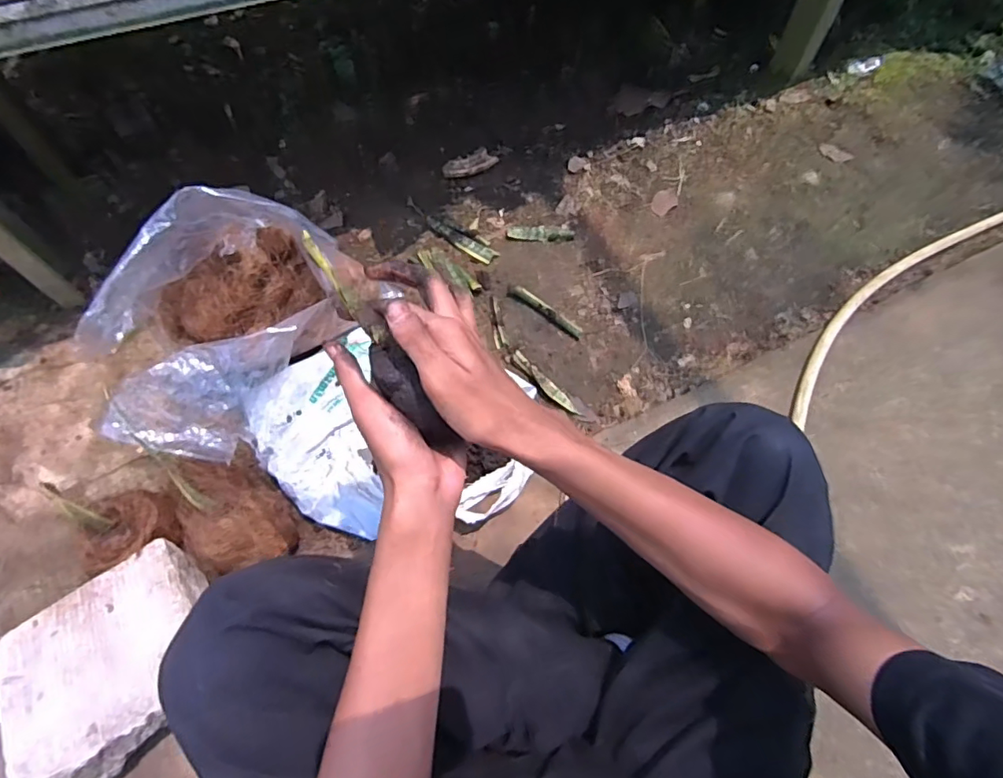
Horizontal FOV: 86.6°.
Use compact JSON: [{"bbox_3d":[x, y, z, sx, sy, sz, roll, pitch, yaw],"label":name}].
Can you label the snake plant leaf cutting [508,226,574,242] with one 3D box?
[{"bbox_3d":[0.071,-0.282,0.968,0.120,0.010,0.026,4,63,1],"label":"snake plant leaf cutting"}]

